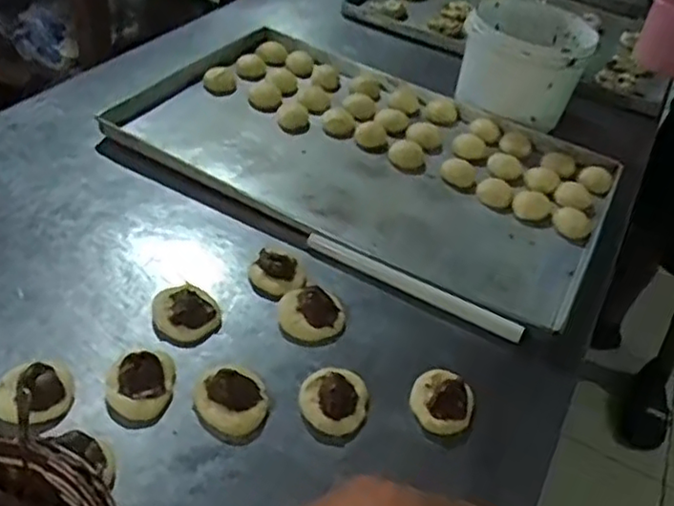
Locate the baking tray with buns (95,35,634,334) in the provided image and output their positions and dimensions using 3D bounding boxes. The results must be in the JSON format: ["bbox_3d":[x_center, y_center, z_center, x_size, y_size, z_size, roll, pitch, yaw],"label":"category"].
[{"bbox_3d":[0.061,-0.167,1.017,0.689,0.035,0.459,26,44,16],"label":"baking tray with buns"}]

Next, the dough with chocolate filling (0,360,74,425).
[{"bbox_3d":[-0.295,0.134,0.635,0.070,0.028,0.068,6,42,-6],"label":"dough with chocolate filling"}]

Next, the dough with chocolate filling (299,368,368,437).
[{"bbox_3d":[-0.003,0.148,0.677,0.068,0.024,0.072,11,42,-1],"label":"dough with chocolate filling"}]

